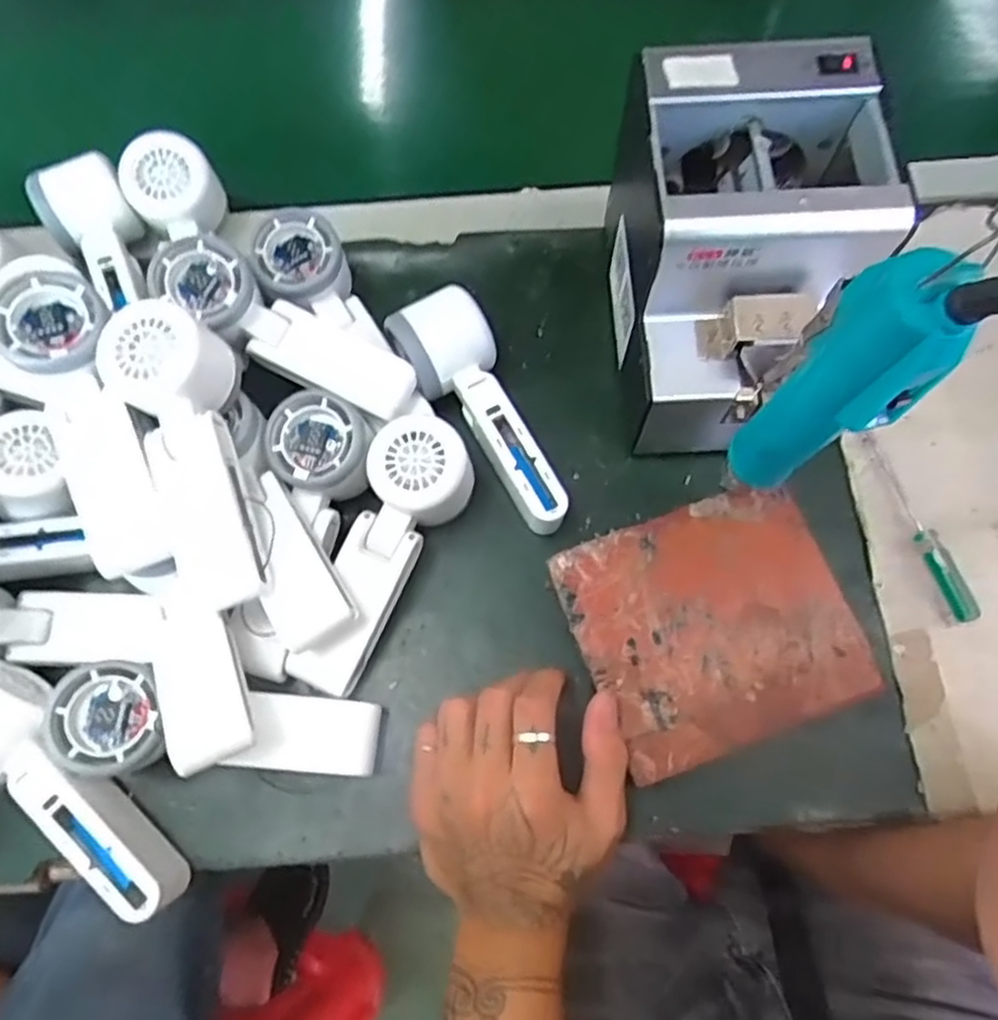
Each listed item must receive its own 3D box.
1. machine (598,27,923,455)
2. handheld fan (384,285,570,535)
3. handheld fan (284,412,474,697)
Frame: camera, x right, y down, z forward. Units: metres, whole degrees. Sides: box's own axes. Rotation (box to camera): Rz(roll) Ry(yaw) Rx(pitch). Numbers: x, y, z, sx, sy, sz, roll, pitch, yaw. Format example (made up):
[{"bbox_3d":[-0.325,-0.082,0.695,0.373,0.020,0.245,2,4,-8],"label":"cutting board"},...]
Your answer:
[{"bbox_3d":[0.143,-0.141,0.421,0.133,0.153,0.170,0,70,2],"label":"machine"},{"bbox_3d":[-0.007,-0.058,0.446,0.053,0.058,0.159,-29,72,-9],"label":"handheld fan"},{"bbox_3d":[-0.066,0.027,0.425,0.058,0.044,0.167,22,86,10],"label":"handheld fan"}]

